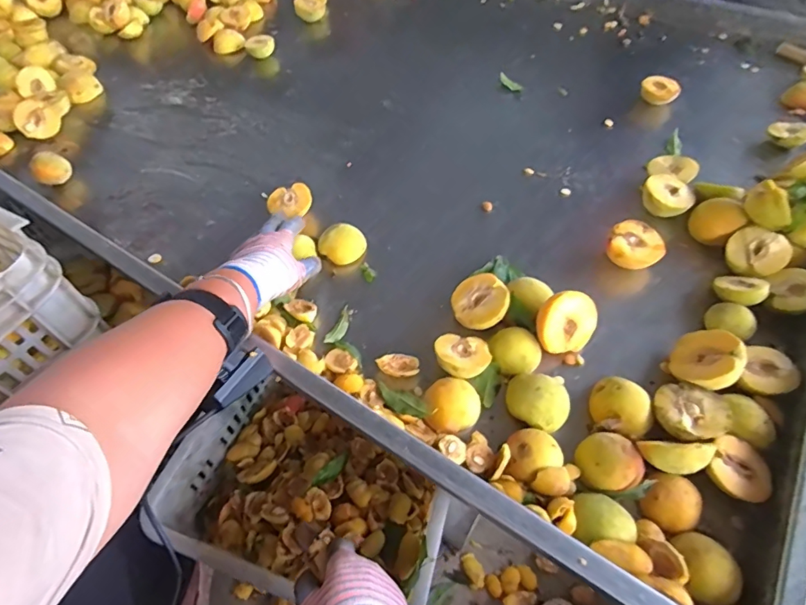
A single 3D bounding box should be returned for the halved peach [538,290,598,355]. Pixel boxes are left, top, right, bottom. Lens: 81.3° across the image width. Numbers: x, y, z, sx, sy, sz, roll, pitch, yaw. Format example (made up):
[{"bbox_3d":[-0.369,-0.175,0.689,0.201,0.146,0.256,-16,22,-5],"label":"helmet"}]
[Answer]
[{"bbox_3d":[0.179,0.020,0.521,0.072,0.068,0.027,7,11,-26],"label":"halved peach"}]

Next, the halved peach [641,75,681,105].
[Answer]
[{"bbox_3d":[0.445,-0.366,0.817,0.061,0.034,0.059,23,58,18],"label":"halved peach"}]

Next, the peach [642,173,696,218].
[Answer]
[{"bbox_3d":[0.366,-0.144,0.653,0.067,0.046,0.062,-37,61,-22],"label":"peach"}]

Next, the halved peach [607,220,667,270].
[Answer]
[{"bbox_3d":[0.297,-0.069,0.603,0.065,0.037,0.062,-1,55,1],"label":"halved peach"}]

